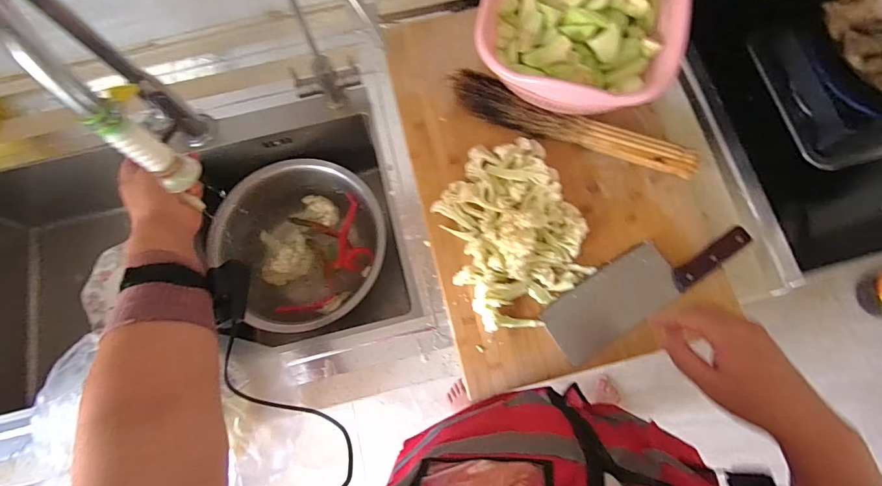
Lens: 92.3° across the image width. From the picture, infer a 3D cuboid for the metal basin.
[{"bbox_3d":[-0.244,0.001,0.749,0.267,0.106,0.303,-42,79,-9],"label":"metal basin"}]

